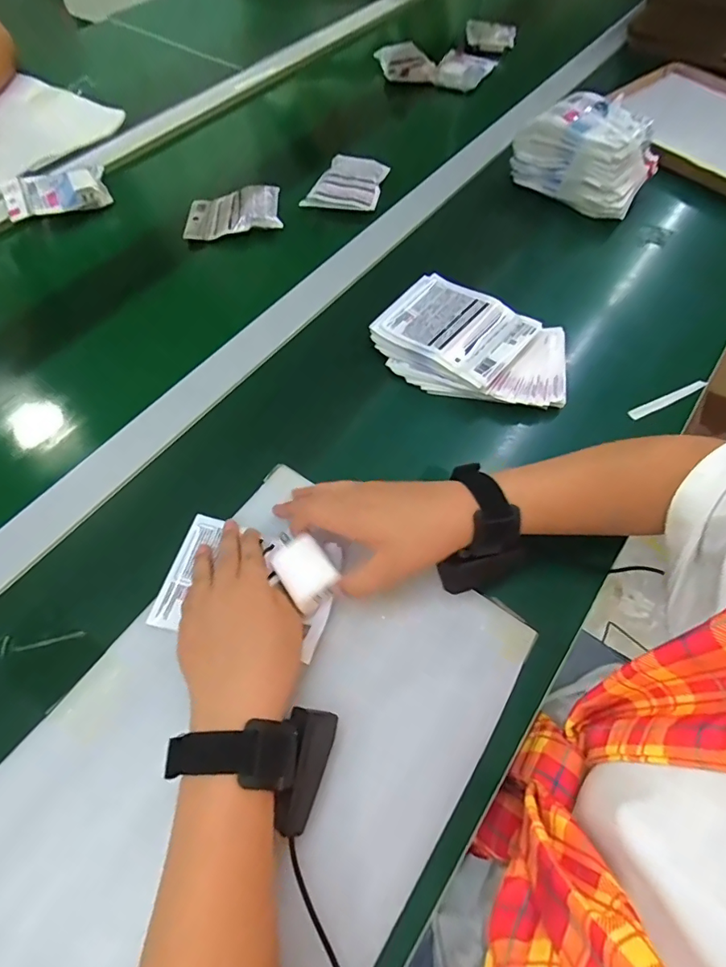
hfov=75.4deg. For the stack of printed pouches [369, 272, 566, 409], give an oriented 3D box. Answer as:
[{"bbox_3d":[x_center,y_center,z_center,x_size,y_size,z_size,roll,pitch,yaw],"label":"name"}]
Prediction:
[{"bbox_3d":[0.119,-0.150,0.503,0.204,0.040,0.125,26,66,13],"label":"stack of printed pouches"}]

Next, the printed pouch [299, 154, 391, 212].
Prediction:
[{"bbox_3d":[-0.022,-0.422,0.663,0.095,0.021,0.112,16,64,8],"label":"printed pouch"}]

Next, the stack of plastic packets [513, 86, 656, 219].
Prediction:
[{"bbox_3d":[0.311,-0.456,0.648,0.175,0.084,0.106,38,69,18],"label":"stack of plastic packets"}]

